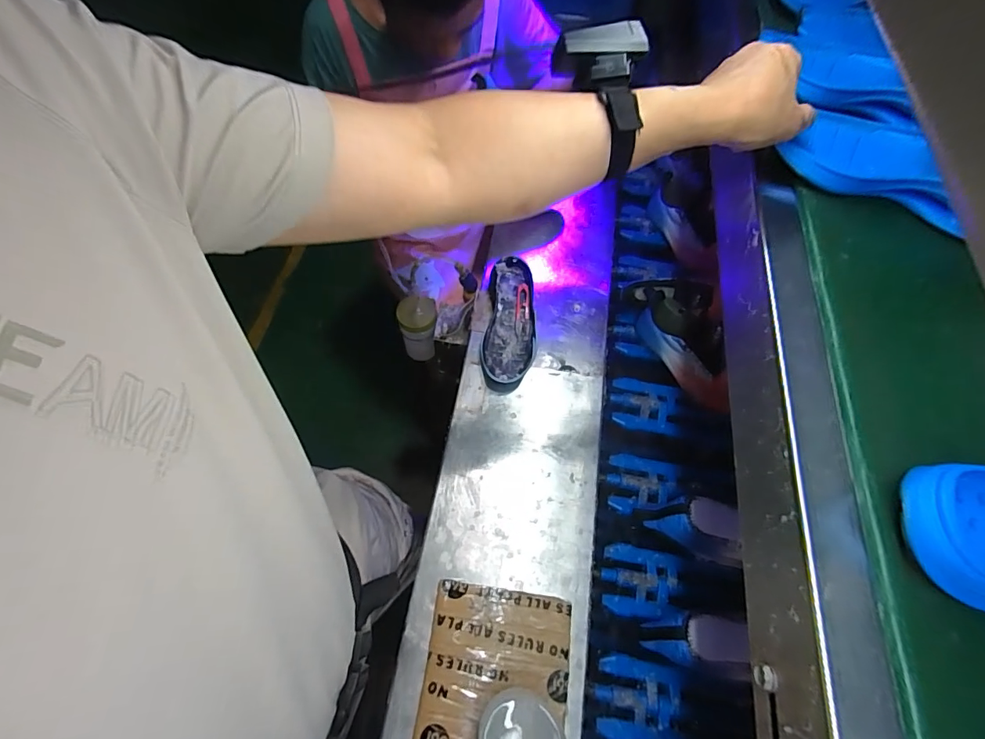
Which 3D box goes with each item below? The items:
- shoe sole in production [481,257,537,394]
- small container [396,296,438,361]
[{"bbox_3d":[0.032,-0.080,0.774,0.090,0.048,0.244,7,62,3],"label":"shoe sole in production"},{"bbox_3d":[-0.144,-0.078,0.902,0.074,0.139,0.066,-8,62,-5],"label":"small container"}]

